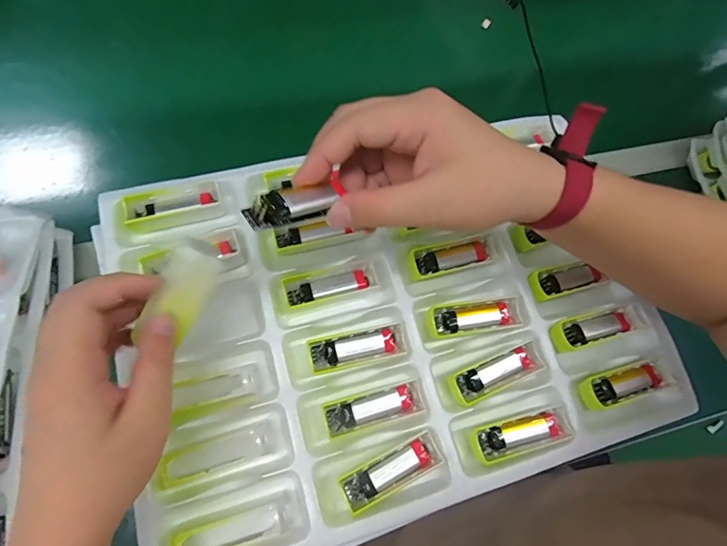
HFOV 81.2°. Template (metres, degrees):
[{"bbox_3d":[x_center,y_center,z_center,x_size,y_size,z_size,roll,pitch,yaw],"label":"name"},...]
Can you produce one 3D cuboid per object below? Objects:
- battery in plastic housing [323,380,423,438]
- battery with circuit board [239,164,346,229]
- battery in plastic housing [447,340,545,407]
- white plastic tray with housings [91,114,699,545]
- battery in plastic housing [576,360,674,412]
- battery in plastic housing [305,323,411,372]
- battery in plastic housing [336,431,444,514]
[{"bbox_3d":[0.008,0.107,0.336,0.077,0.013,0.025,-13,74,-12],"label":"battery in plastic housing"},{"bbox_3d":[-0.038,-0.039,0.238,0.058,0.014,0.014,-29,69,-40],"label":"battery with circuit board"},{"bbox_3d":[0.111,0.085,0.357,0.082,0.013,0.026,-20,75,-13],"label":"battery in plastic housing"},{"bbox_3d":[0.027,0.028,0.368,0.437,0.050,0.319,-15,74,-12],"label":"white plastic tray with housings"},{"bbox_3d":[0.228,0.095,0.368,0.081,0.013,0.027,-15,74,-12],"label":"battery in plastic housing"},{"bbox_3d":[-0.004,0.061,0.348,0.077,0.018,0.027,-10,73,-11],"label":"battery in plastic housing"},{"bbox_3d":[0.022,0.151,0.324,0.078,0.012,0.028,-24,76,-15],"label":"battery in plastic housing"}]

